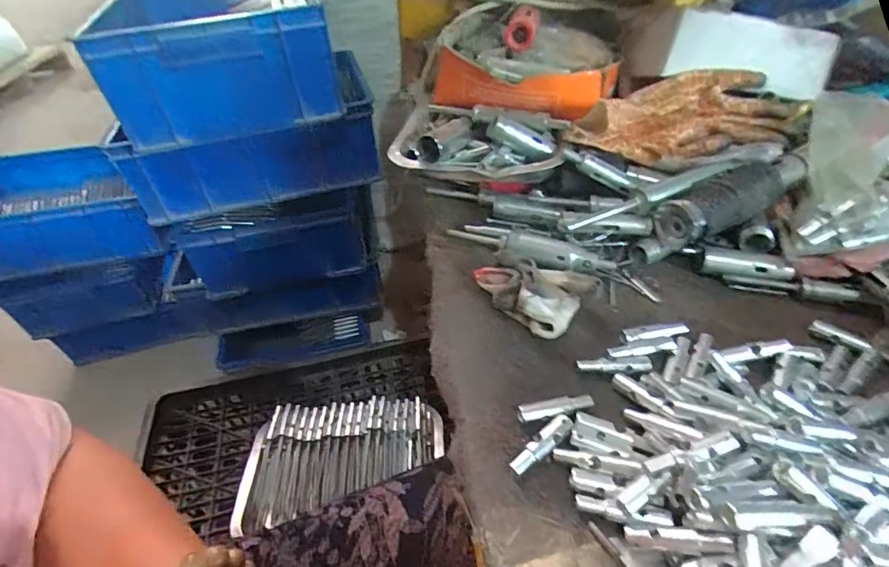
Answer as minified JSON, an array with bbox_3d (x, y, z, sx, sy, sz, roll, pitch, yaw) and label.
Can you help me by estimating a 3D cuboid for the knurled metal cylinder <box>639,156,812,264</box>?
[{"bbox_3d":[0.245,-0.067,0.413,0.161,0.052,0.042,-27,46,-4],"label":"knurled metal cylinder"}]

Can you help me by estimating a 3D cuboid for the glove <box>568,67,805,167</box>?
[{"bbox_3d":[0.231,-0.159,0.452,0.221,0.055,0.080,1,43,5],"label":"glove"}]

